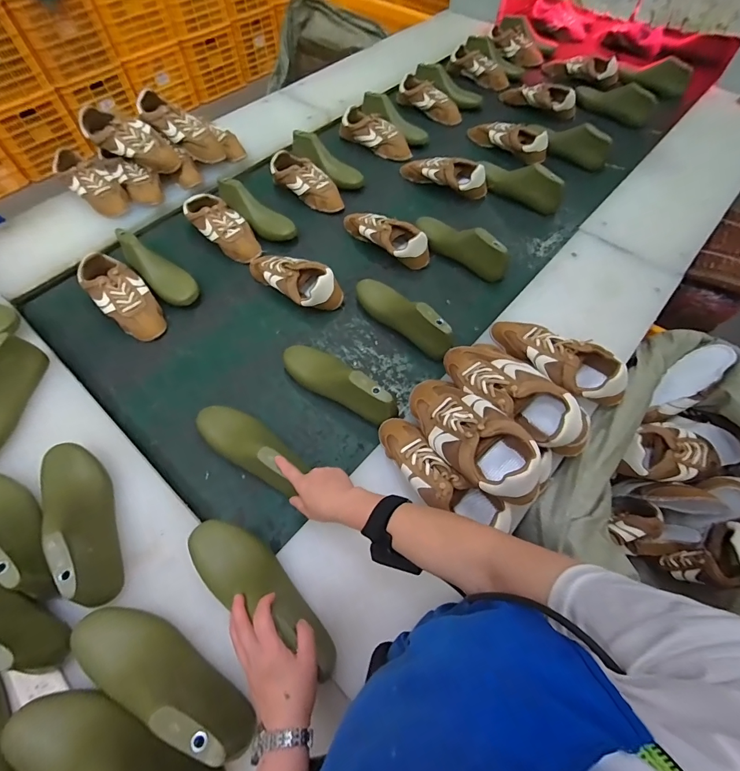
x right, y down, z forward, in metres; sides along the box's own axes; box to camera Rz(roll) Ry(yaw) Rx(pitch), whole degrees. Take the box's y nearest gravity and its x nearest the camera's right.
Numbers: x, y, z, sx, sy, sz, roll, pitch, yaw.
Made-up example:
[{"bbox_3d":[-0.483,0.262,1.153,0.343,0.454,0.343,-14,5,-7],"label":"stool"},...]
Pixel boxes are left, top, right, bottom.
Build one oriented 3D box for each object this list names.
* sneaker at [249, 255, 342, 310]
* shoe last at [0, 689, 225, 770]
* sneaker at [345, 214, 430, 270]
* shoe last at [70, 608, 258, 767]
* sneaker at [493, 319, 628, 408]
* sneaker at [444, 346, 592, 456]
[{"bbox_3d":[-0.177,-0.251,0.869,0.250,0.072,0.101,36,67,18],"label":"sneaker"},{"bbox_3d":[-0.291,0.406,0.420,0.263,0.077,0.077,5,60,17],"label":"shoe last"},{"bbox_3d":[0.035,-0.377,0.942,0.090,0.087,0.247,-38,67,-18],"label":"sneaker"},{"bbox_3d":[-0.255,0.344,0.455,0.261,0.077,0.067,16,61,24],"label":"shoe last"},{"bbox_3d":[0.337,-0.048,0.690,0.251,0.082,0.098,33,66,17],"label":"sneaker"},{"bbox_3d":[0.218,0.005,0.612,0.110,0.085,0.247,-37,53,-19],"label":"sneaker"}]

